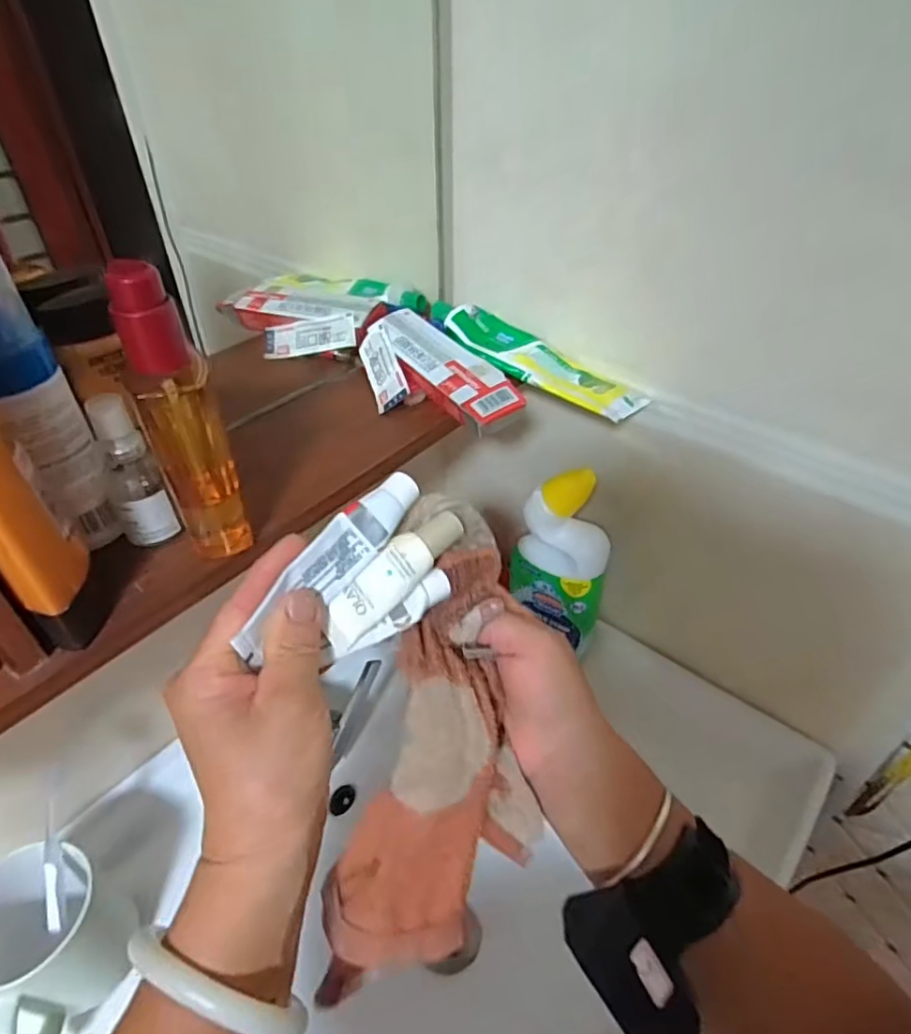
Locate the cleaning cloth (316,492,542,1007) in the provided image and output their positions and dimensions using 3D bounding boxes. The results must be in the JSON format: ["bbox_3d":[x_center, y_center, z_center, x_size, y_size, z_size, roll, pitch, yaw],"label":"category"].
[{"bbox_3d":[-0.003,0.101,0.309,0.087,0.069,0.215,4,73,5],"label":"cleaning cloth"}]

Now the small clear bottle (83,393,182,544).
[{"bbox_3d":[-0.178,-0.023,0.335,0.027,0.082,0.029,-25,48,-25],"label":"small clear bottle"}]

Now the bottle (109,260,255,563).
[{"bbox_3d":[-0.134,-0.042,0.307,0.033,0.156,0.029,-15,44,-16],"label":"bottle"}]

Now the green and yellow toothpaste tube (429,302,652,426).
[{"bbox_3d":[0.055,-0.131,0.495,0.200,0.031,0.050,27,48,27],"label":"green and yellow toothpaste tube"}]

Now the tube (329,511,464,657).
[{"bbox_3d":[-0.031,0.027,0.302,0.088,0.016,0.022,-44,101,-20],"label":"tube"}]

